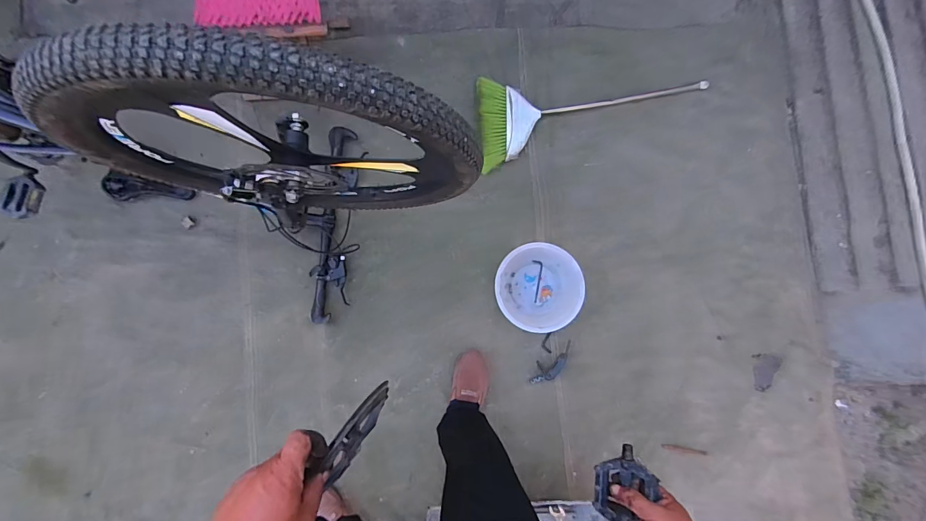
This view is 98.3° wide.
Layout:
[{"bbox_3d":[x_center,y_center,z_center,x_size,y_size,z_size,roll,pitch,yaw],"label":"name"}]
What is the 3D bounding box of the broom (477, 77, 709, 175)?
[{"bbox_3d":[0.389,-0.517,1.270,0.837,0.043,0.279,-17,87,-6],"label":"broom"}]

